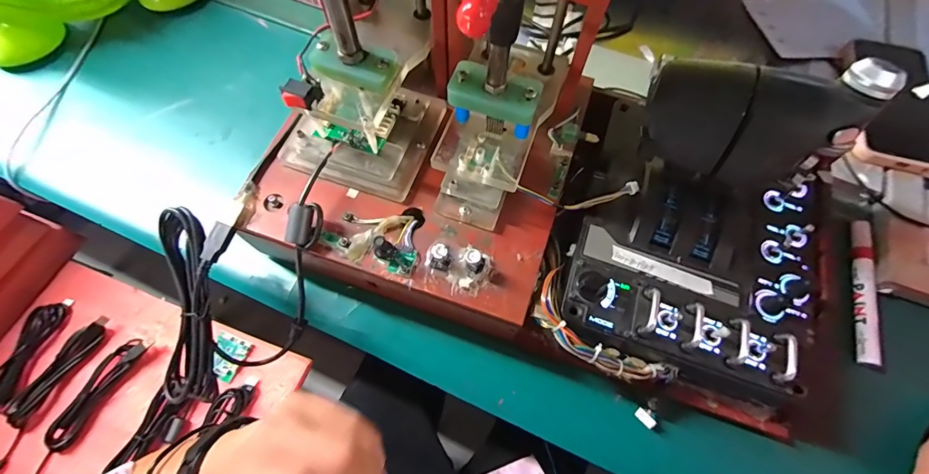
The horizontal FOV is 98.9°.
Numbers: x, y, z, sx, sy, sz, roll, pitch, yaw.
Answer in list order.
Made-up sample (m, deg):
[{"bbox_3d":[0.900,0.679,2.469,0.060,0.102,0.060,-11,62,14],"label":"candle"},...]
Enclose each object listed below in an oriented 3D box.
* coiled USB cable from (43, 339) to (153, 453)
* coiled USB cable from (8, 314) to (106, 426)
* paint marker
[{"bbox_3d":[-0.511,0.211,0.548,0.035,0.018,0.164,27,69,11],"label":"coiled USB cable"},{"bbox_3d":[-0.570,0.184,0.561,0.027,0.019,0.159,25,69,10],"label":"coiled USB cable"},{"bbox_3d":[0.373,0.047,0.370,0.016,0.012,0.143,16,67,7],"label":"paint marker"}]

